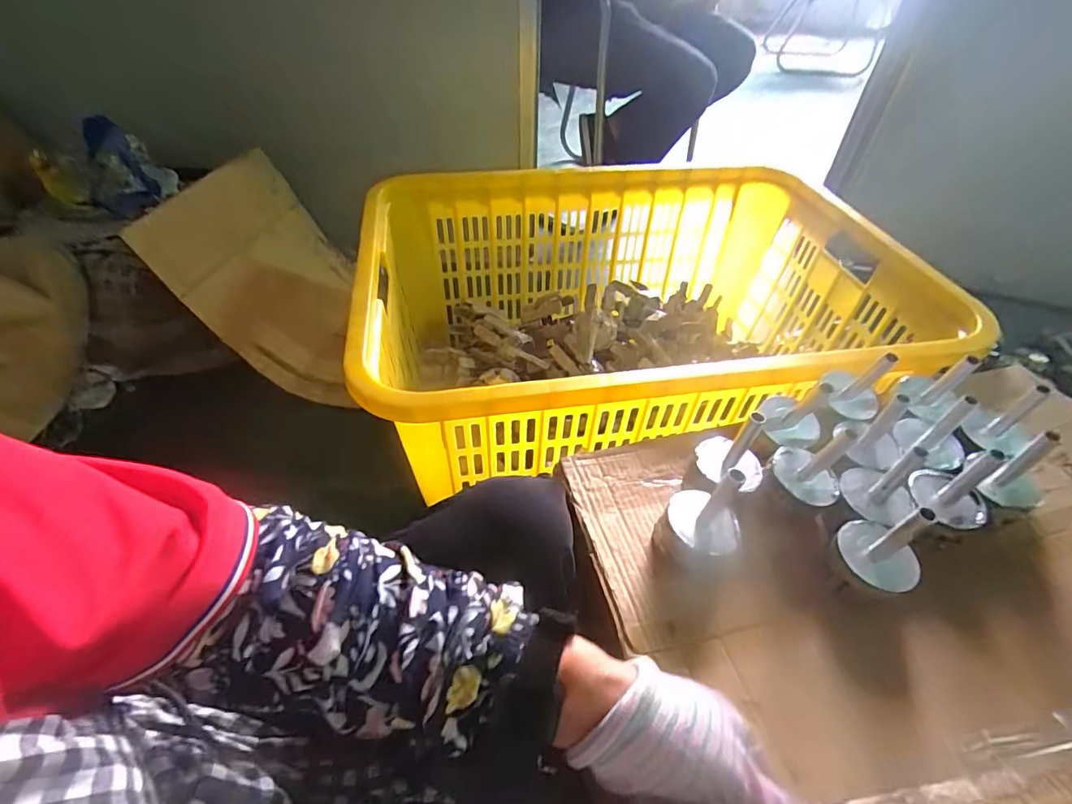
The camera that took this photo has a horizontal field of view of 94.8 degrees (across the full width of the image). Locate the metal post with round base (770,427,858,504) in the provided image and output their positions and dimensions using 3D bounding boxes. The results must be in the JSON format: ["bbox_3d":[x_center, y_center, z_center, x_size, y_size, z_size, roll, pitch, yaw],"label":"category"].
[{"bbox_3d":[0.250,0.052,0.441,0.062,0.064,0.055,35,60,30],"label":"metal post with round base"}]

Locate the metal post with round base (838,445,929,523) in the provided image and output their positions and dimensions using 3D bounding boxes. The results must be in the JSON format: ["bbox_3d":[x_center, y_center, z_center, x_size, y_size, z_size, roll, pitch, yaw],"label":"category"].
[{"bbox_3d":[0.306,0.070,0.432,0.050,0.057,0.059,-34,54,-23],"label":"metal post with round base"}]

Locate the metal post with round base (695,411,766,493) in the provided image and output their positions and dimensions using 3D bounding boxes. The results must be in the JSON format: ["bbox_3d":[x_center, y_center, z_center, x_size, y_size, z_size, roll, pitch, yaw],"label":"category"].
[{"bbox_3d":[0.176,0.036,0.442,0.054,0.066,0.055,26,56,25],"label":"metal post with round base"}]

